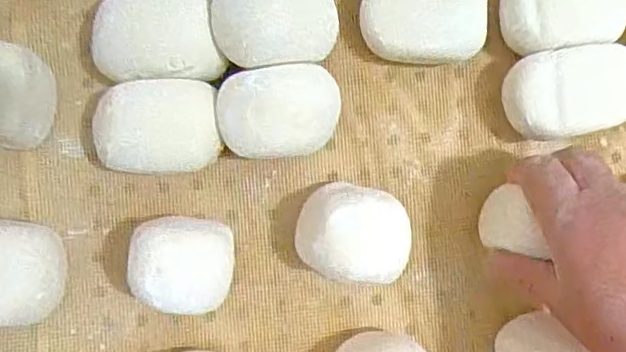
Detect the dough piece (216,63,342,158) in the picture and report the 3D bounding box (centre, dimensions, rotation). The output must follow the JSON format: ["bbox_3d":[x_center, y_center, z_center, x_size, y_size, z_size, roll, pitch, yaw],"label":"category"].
[{"bbox_3d":[-0.019,-0.036,0.352,0.070,0.052,0.052,-13,90,-6],"label":"dough piece"}]

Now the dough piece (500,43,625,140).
[{"bbox_3d":[0.151,-0.049,0.372,0.071,0.042,0.050,-10,89,-6],"label":"dough piece"}]

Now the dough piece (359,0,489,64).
[{"bbox_3d":[0.065,-0.092,0.365,0.071,0.044,0.050,-6,89,-6],"label":"dough piece"}]

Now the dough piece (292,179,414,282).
[{"bbox_3d":[0.021,0.031,0.352,0.061,0.056,0.056,15,87,-5],"label":"dough piece"}]

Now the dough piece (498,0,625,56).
[{"bbox_3d":[0.147,-0.100,0.375,0.067,0.040,0.051,-8,89,-6],"label":"dough piece"}]

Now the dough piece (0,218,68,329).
[{"bbox_3d":[-0.160,0.051,0.336,0.050,0.050,0.054,0,88,-6],"label":"dough piece"}]

